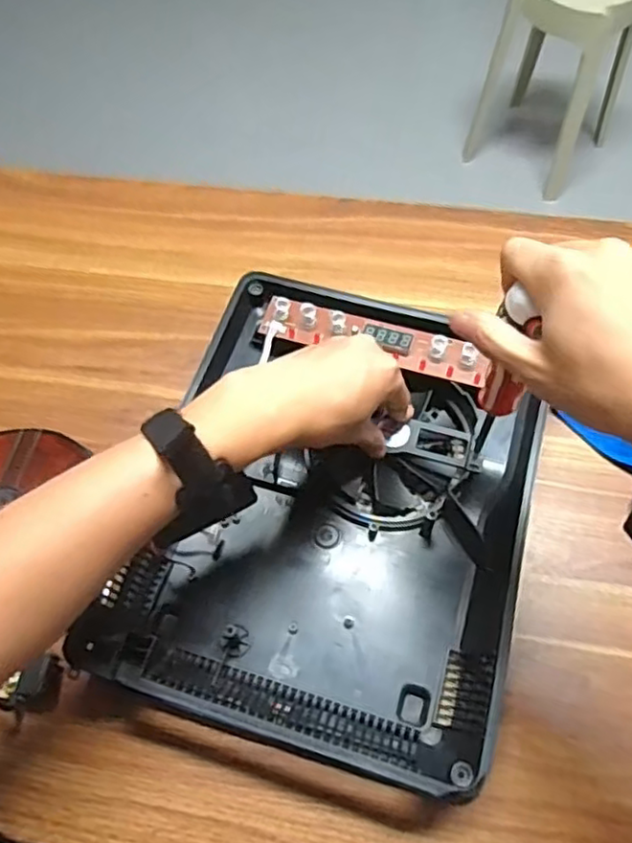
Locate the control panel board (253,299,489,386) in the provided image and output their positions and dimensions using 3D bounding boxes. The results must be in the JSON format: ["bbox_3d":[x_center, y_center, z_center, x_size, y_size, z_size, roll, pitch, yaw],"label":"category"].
[{"bbox_3d":[0.047,-0.067,0.530,0.183,0.016,0.037,14,63,9],"label":"control panel board"}]

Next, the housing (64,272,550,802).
[{"bbox_3d":[0.016,0.055,0.487,0.266,0.049,0.336,16,63,10],"label":"housing"}]

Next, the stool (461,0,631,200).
[{"bbox_3d":[0.561,-0.826,1.522,0.277,0.428,0.293,32,67,17],"label":"stool"}]

